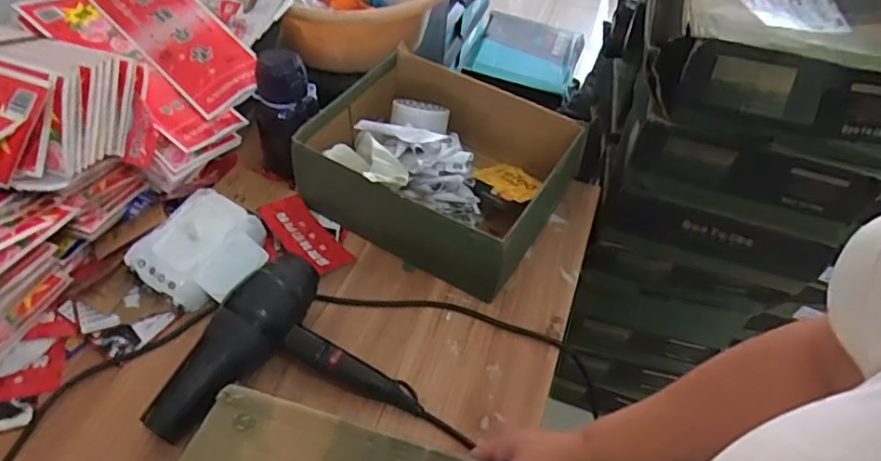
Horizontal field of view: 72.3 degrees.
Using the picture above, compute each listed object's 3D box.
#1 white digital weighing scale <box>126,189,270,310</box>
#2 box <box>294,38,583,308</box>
[{"bbox_3d":[-0.299,0.026,0.765,0.127,0.045,0.146,40,62,3],"label":"white digital weighing scale"},{"bbox_3d":[-0.004,-0.093,0.857,0.325,0.128,0.267,24,52,15],"label":"box"}]

